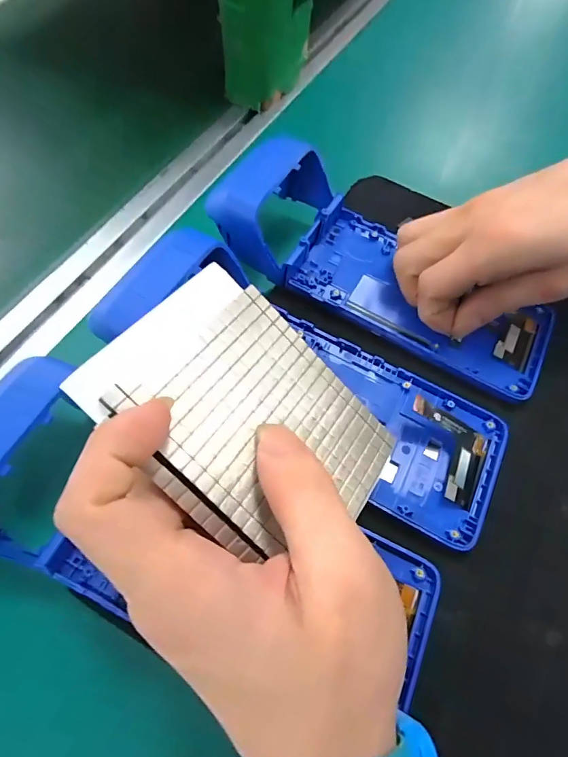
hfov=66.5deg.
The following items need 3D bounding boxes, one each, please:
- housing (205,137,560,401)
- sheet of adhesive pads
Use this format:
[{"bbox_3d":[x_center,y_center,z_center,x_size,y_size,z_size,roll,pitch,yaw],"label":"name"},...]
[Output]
[{"bbox_3d":[0.065,-0.069,0.277,0.221,0.042,0.089,33,64,3],"label":"housing"},{"bbox_3d":[-0.011,0.016,0.171,0.114,0.005,0.084,46,57,-10],"label":"sheet of adhesive pads"}]

